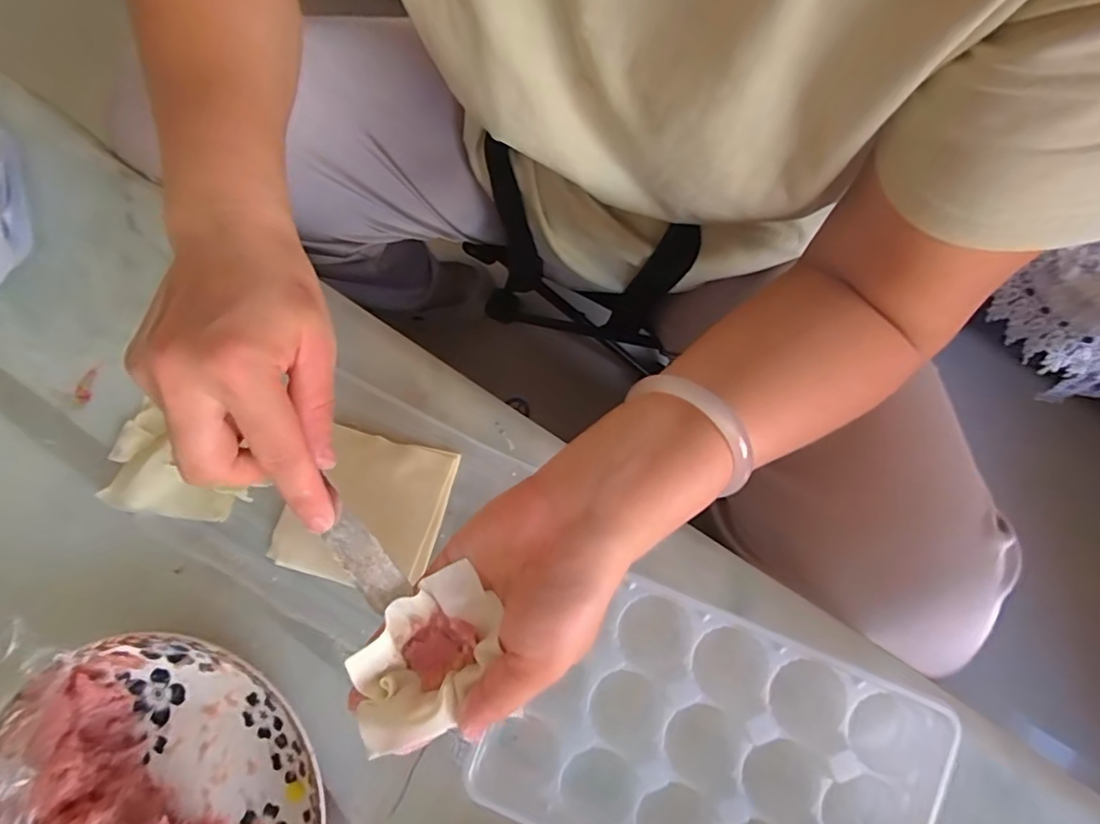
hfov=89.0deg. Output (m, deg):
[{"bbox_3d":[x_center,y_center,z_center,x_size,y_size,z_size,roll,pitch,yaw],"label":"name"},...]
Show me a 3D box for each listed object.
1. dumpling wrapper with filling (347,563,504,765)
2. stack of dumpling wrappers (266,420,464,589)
[{"bbox_3d":[-0.055,0.110,0.253,0.051,0.026,0.076,41,81,8],"label":"dumpling wrapper with filling"},{"bbox_3d":[-0.113,0.058,0.336,0.095,0.015,0.088,14,79,3],"label":"stack of dumpling wrappers"}]

